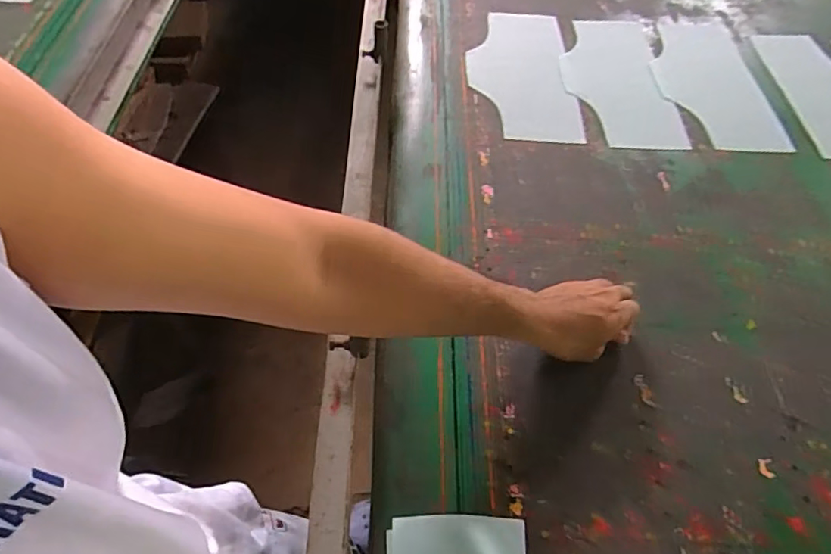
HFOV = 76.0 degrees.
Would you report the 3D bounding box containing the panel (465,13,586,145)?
[{"bbox_3d":[0.167,-0.336,0.860,0.167,0.009,0.329,1,57,-1],"label":"panel"}]

